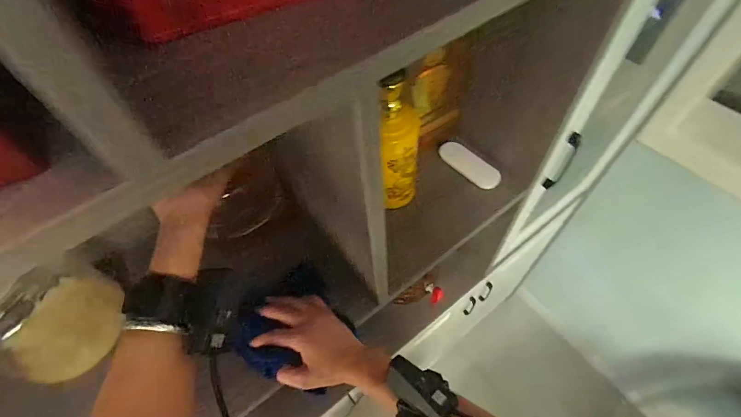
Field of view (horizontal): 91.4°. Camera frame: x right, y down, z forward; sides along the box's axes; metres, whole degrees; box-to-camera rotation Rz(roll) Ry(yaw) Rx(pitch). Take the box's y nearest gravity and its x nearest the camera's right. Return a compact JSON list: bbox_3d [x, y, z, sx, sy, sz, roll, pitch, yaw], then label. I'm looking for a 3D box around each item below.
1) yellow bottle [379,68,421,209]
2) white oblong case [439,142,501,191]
[{"bbox_3d":[0.041,-0.082,0.512,0.053,0.210,0.055,2,57,5],"label":"yellow bottle"},{"bbox_3d":[0.175,-0.079,0.637,0.047,0.013,0.118,-38,62,-20],"label":"white oblong case"}]

